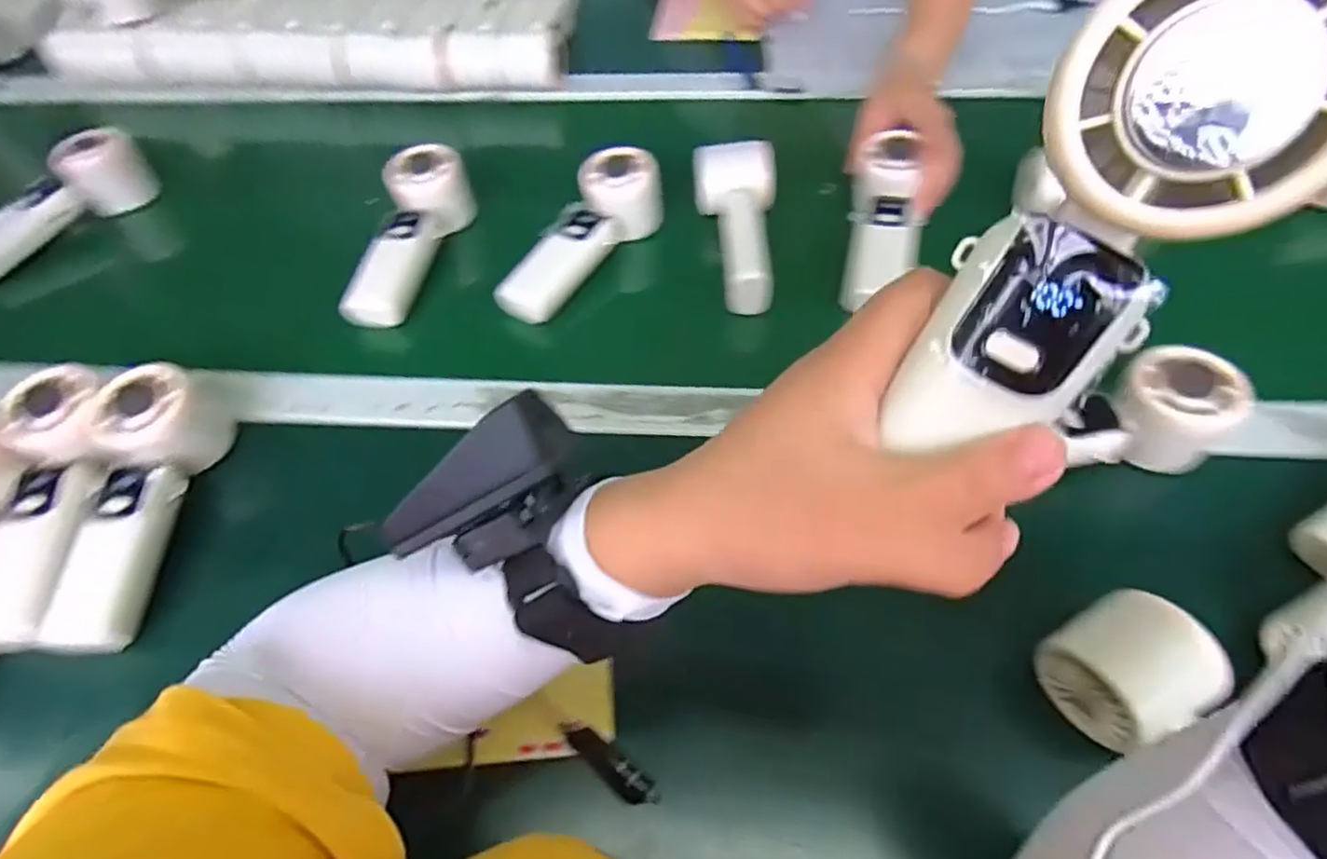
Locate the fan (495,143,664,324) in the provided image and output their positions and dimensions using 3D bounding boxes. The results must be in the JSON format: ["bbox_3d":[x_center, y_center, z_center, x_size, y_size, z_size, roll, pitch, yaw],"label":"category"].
[{"bbox_3d":[-0.065,-0.156,0.530,0.056,0.056,0.166,25,59,21],"label":"fan"}]

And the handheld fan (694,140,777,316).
[{"bbox_3d":[0.058,-0.162,0.527,0.063,0.049,0.160,-1,53,3],"label":"handheld fan"}]

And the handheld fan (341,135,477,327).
[{"bbox_3d":[-0.211,-0.156,0.550,0.055,0.049,0.174,9,67,11],"label":"handheld fan"}]

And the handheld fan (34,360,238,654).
[{"bbox_3d":[-0.320,0.048,0.407,0.054,0.059,0.167,-1,66,3],"label":"handheld fan"}]

